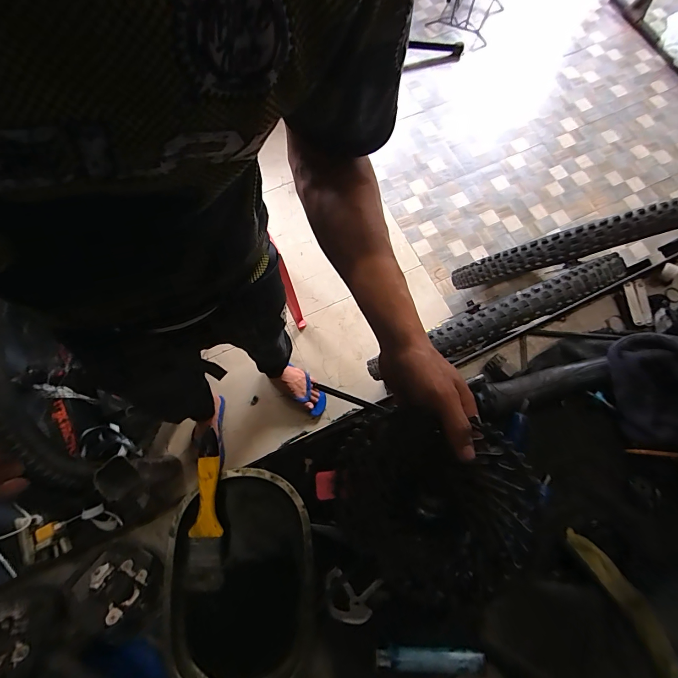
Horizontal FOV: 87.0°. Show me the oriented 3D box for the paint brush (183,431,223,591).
[{"bbox_3d":[-0.146,0.189,0.388,0.040,0.012,0.157,-1,86,0],"label":"paint brush"}]

